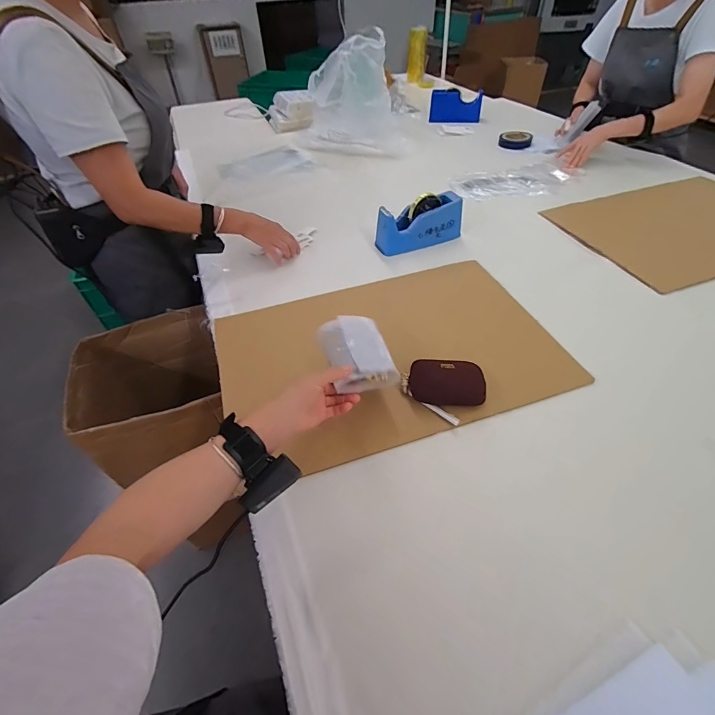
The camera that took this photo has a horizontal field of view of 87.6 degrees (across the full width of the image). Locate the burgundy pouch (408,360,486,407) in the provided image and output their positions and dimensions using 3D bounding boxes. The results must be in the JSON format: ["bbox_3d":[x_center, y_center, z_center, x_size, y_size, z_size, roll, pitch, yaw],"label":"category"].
[{"bbox_3d":[0.141,0.041,0.593,0.115,0.028,0.078,1,49,3],"label":"burgundy pouch"}]

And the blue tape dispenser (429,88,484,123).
[{"bbox_3d":[0.385,-0.983,1.457,0.195,0.085,0.063,10,50,11],"label":"blue tape dispenser"}]

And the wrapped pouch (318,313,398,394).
[{"bbox_3d":[-0.002,-0.012,0.562,0.091,0.032,0.136,-14,50,-10],"label":"wrapped pouch"}]

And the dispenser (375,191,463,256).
[{"bbox_3d":[0.145,-0.313,0.866,0.201,0.088,0.071,-22,52,-16],"label":"dispenser"}]

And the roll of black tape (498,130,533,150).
[{"bbox_3d":[0.544,-0.752,1.283,0.105,0.031,0.105,13,51,13],"label":"roll of black tape"}]

